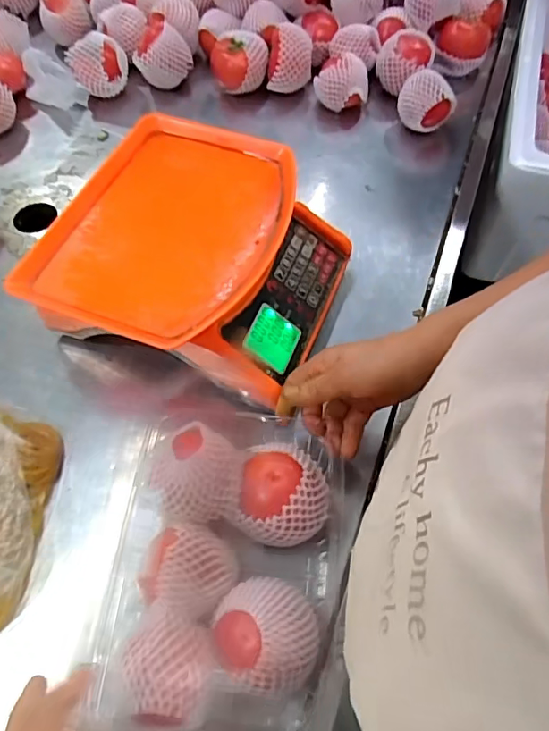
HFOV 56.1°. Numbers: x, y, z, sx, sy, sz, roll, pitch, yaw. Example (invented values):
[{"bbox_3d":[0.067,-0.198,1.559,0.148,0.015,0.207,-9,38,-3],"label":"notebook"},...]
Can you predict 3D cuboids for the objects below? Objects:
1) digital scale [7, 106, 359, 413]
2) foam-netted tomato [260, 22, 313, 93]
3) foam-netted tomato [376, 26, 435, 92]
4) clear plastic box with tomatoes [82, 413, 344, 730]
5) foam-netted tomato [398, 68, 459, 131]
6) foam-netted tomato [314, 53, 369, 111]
[{"bbox_3d":[-0.079,-0.111,0.568,0.270,0.125,0.285,20,63,11],"label":"digital scale"},{"bbox_3d":[0.021,-0.478,0.802,0.073,0.080,0.078,-5,61,-2],"label":"foam-netted tomato"},{"bbox_3d":[0.198,-0.462,0.788,0.081,0.068,0.079,12,62,7],"label":"foam-netted tomato"},{"bbox_3d":[-0.047,0.168,0.431,0.198,0.094,0.243,4,59,4],"label":"clear plastic box with tomatoes"},{"bbox_3d":[0.218,-0.382,0.752,0.062,0.073,0.065,0,61,1],"label":"foam-netted tomato"},{"bbox_3d":[0.104,-0.435,0.791,0.079,0.059,0.075,9,62,6],"label":"foam-netted tomato"}]

